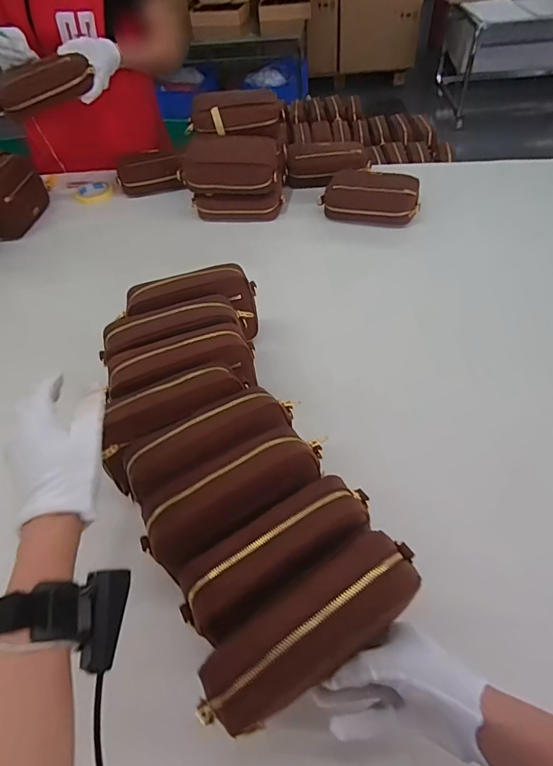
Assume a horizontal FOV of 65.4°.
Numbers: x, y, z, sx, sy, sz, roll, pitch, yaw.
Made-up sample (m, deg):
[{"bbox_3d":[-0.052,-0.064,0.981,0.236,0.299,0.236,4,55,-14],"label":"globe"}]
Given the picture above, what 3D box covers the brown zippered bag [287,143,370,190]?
[{"bbox_3d":[0.120,-0.518,1.017,0.193,0.060,0.115,-2,52,3],"label":"brown zippered bag"}]

